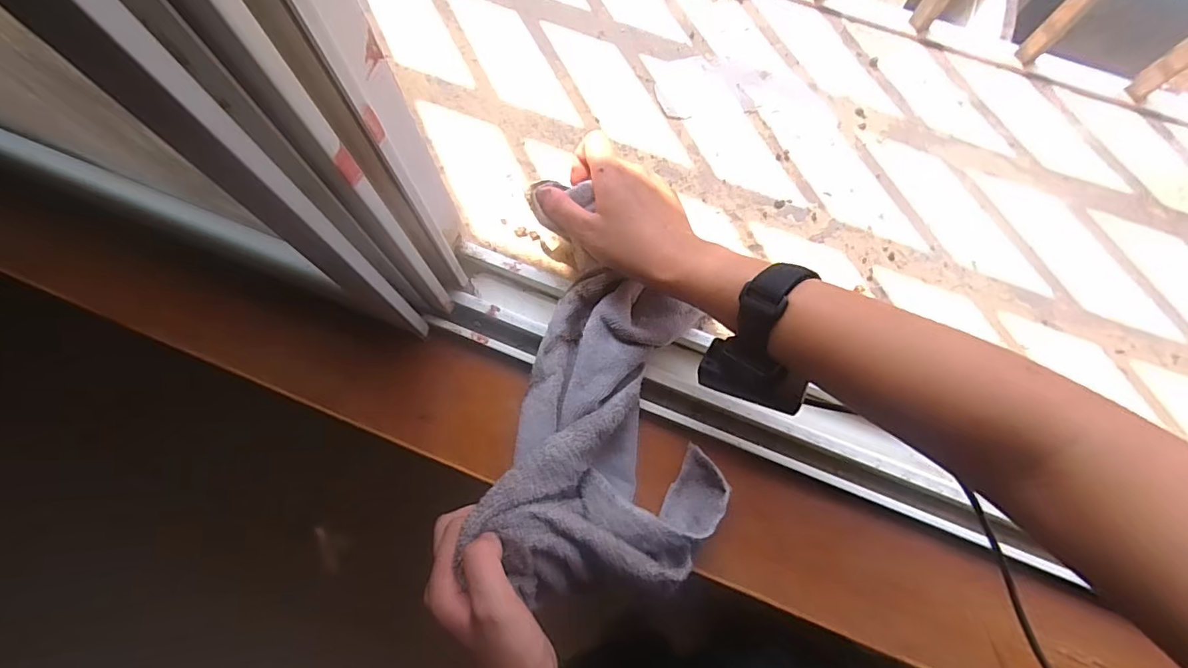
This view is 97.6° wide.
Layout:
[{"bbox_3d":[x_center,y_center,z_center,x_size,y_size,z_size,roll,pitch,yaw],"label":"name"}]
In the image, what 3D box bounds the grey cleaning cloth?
[{"bbox_3d":[0.020,0.048,0.392,0.167,0.067,0.276,10,71,1],"label":"grey cleaning cloth"}]

